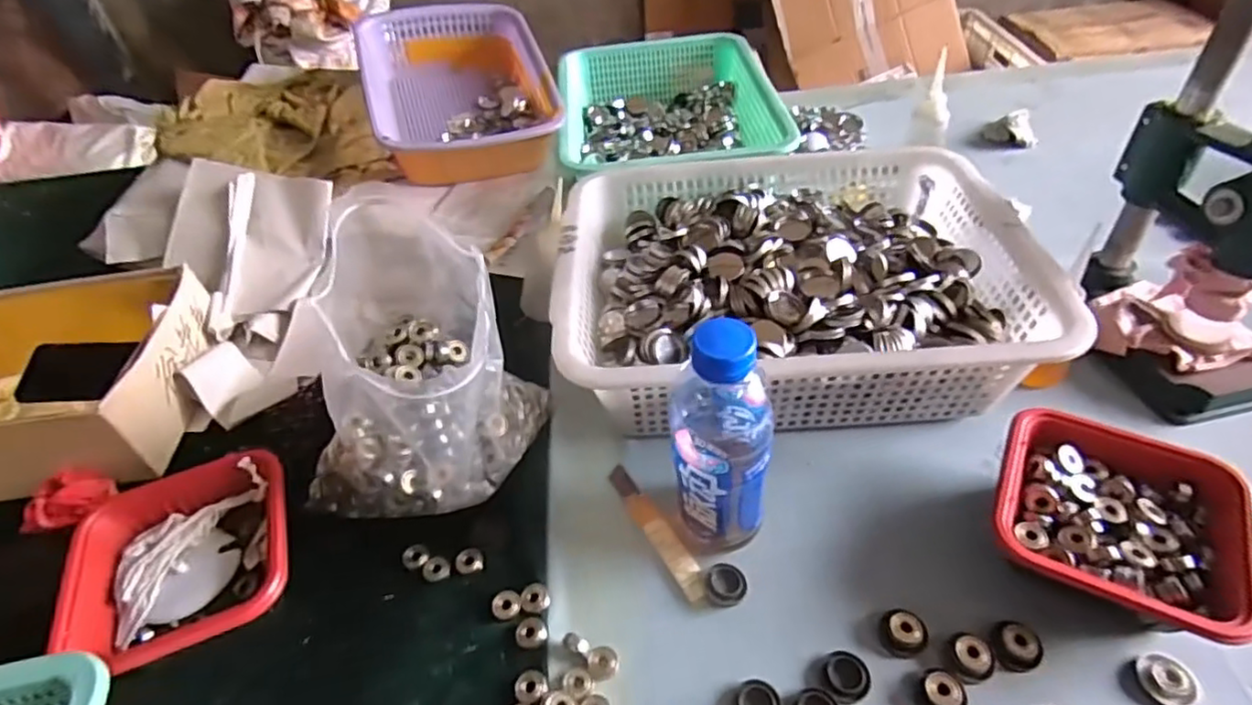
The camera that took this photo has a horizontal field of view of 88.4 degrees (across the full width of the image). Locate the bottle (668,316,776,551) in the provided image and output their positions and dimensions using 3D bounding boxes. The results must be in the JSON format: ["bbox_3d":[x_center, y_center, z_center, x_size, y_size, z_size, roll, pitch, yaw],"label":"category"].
[{"bbox_3d":[0.069,0.070,0.459,0.062,0.210,0.059,21,50,26],"label":"bottle"}]

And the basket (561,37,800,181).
[{"bbox_3d":[0.057,-0.329,0.923,0.283,0.101,0.421,-7,44,1],"label":"basket"}]

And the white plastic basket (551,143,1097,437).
[{"bbox_3d":[0.157,-0.075,0.646,0.426,0.101,0.331,-2,44,6],"label":"white plastic basket"}]

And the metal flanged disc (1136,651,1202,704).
[{"bbox_3d":[0.359,0.215,0.426,0.033,0.011,0.034,-24,46,-18],"label":"metal flanged disc"}]

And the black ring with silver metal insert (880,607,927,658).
[{"bbox_3d":[0.197,0.198,0.457,0.033,0.013,0.029,-20,45,-14],"label":"black ring with silver metal insert"}]

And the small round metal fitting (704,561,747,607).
[{"bbox_3d":[0.077,0.177,0.496,0.031,0.011,0.033,-3,43,3],"label":"small round metal fitting"}]

